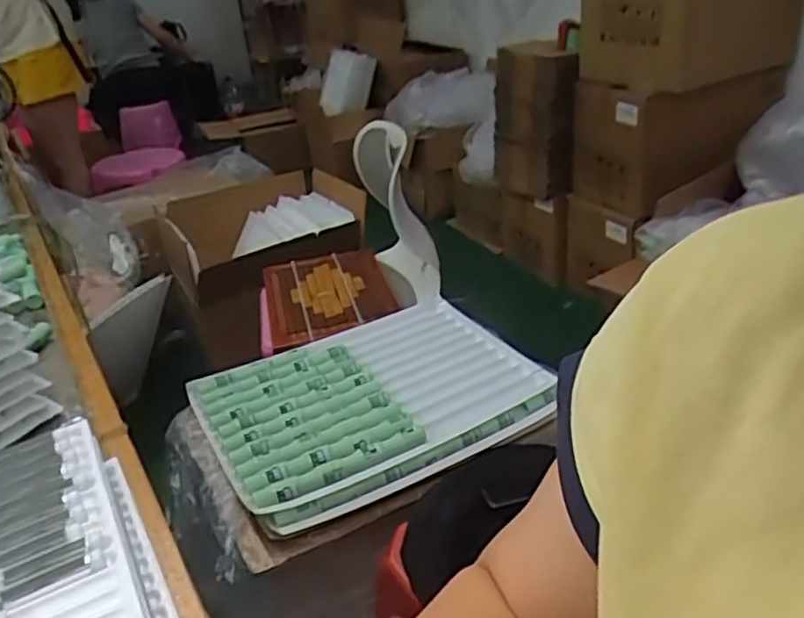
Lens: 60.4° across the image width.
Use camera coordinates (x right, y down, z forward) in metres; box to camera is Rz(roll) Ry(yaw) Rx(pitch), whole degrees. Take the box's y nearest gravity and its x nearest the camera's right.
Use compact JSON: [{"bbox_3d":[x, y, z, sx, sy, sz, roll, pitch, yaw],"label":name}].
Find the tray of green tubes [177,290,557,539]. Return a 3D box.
[{"bbox_3d":[-0.047,0.120,0.994,0.445,0.046,0.330,-20,31,-23],"label":"tray of green tubes"}]

